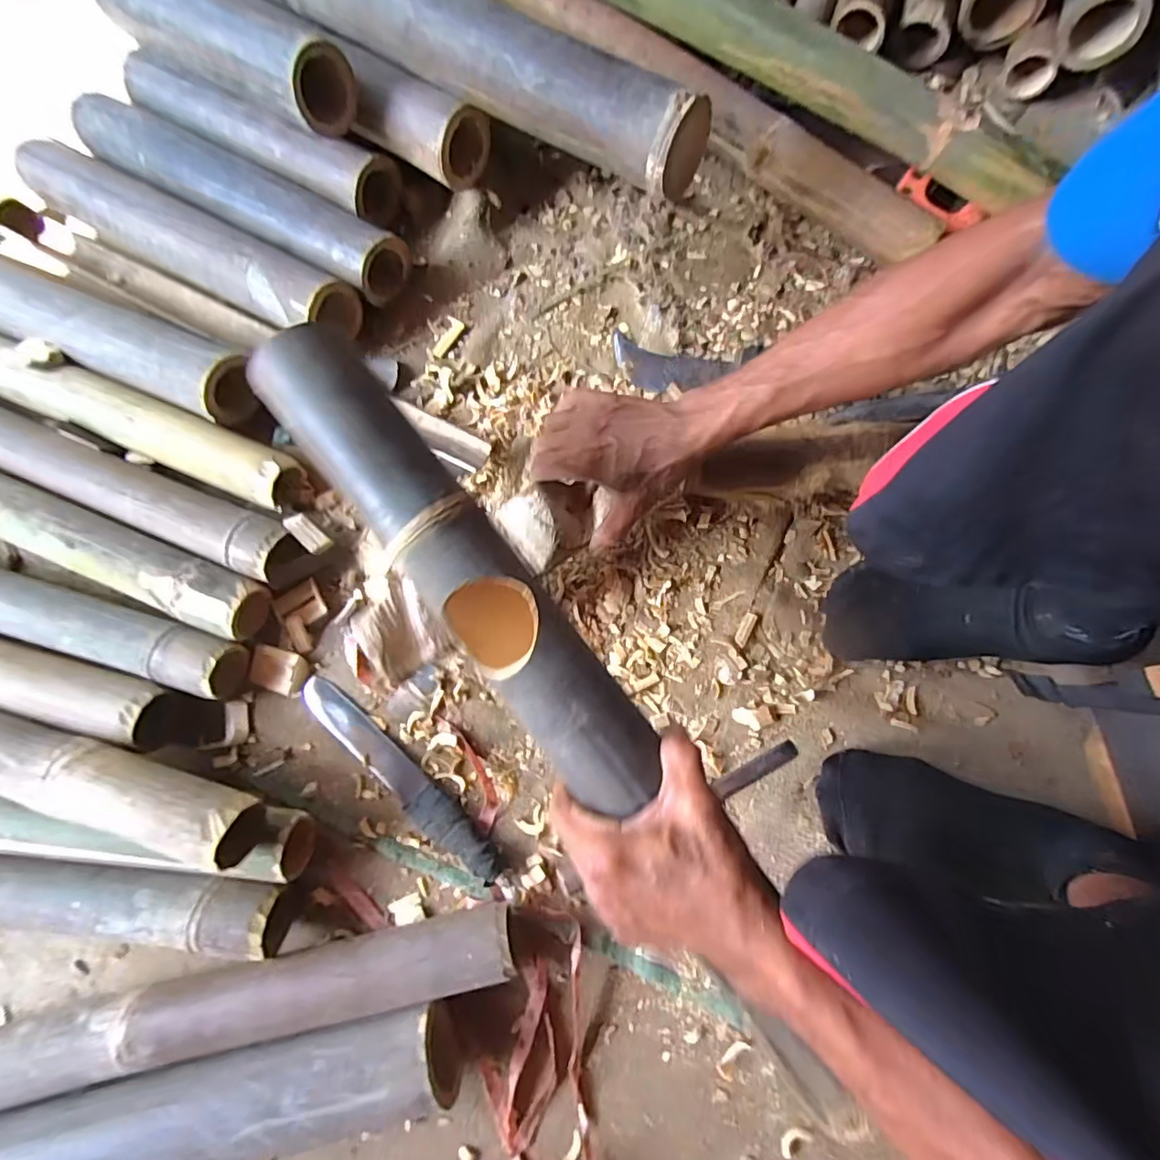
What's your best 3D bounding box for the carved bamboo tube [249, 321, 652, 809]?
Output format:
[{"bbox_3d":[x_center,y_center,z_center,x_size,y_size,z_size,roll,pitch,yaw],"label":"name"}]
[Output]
[{"bbox_3d":[-0.079,-0.009,0.379,0.066,0.055,0.362,-38,91,-8],"label":"carved bamboo tube"}]

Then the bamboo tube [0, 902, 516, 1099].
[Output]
[{"bbox_3d":[-0.363,0.375,0.479,0.623,0.064,0.059,-13,79,0],"label":"bamboo tube"}]

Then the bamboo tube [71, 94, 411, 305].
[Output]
[{"bbox_3d":[-0.372,-0.423,0.621,0.400,0.059,0.073,30,82,7],"label":"bamboo tube"}]

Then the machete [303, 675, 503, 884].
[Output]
[{"bbox_3d":[-0.171,0.182,0.532,0.252,0.023,0.034,40,84,9],"label":"machete"}]

